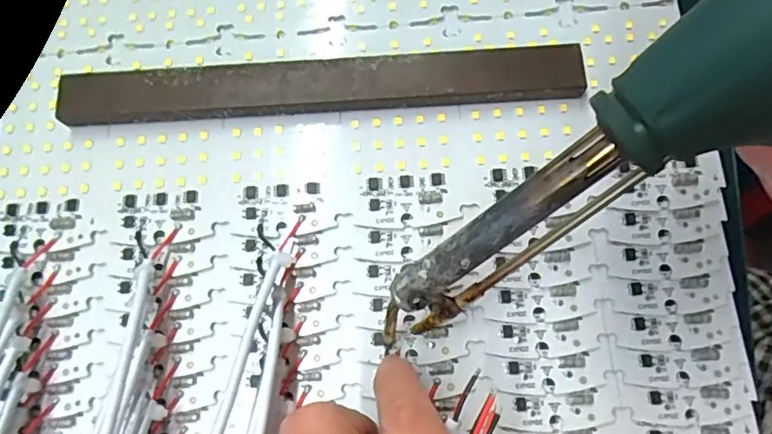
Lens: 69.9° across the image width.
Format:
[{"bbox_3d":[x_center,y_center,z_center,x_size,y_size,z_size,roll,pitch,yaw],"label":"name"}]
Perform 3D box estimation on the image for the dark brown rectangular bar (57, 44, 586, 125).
[{"bbox_3d":[-0.028,-0.054,0.228,0.211,0.007,0.023,-3,74,2],"label":"dark brown rectangular bar"}]

